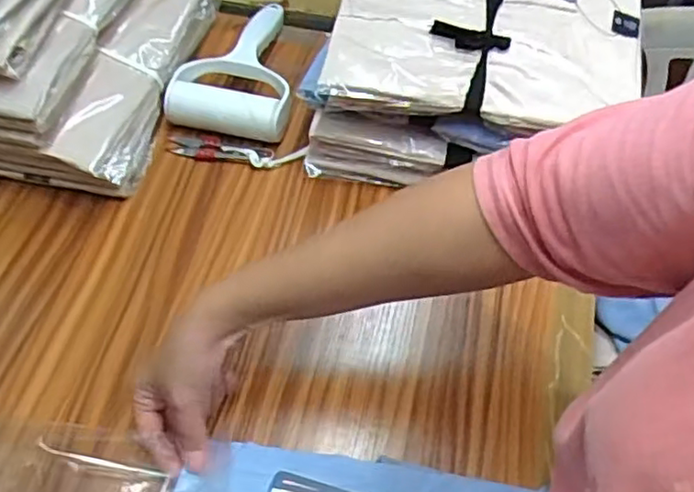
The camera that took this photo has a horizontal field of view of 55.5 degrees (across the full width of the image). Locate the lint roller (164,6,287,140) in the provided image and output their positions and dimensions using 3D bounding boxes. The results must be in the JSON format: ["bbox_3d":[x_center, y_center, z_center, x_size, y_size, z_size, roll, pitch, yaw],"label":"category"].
[{"bbox_3d":[-0.102,-0.188,0.674,0.118,0.046,0.178,10,57,6],"label":"lint roller"}]

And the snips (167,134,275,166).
[{"bbox_3d":[-0.120,-0.093,0.628,0.101,0.011,0.028,8,57,4],"label":"snips"}]

